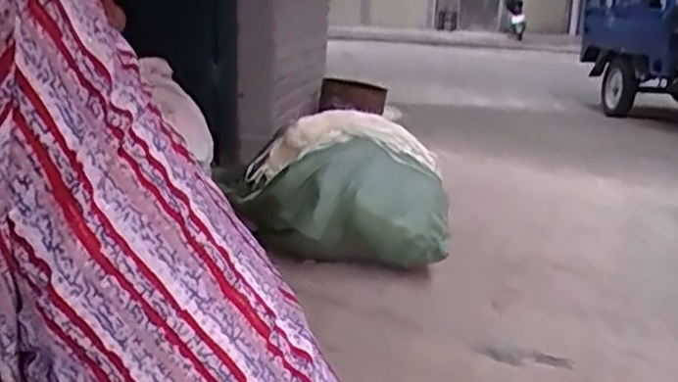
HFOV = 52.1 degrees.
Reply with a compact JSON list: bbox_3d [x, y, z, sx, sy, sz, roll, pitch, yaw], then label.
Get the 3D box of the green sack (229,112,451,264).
[{"bbox_3d":[0.032,-0.008,1.785,0.510,0.301,0.306,6,16,10],"label":"green sack"}]

